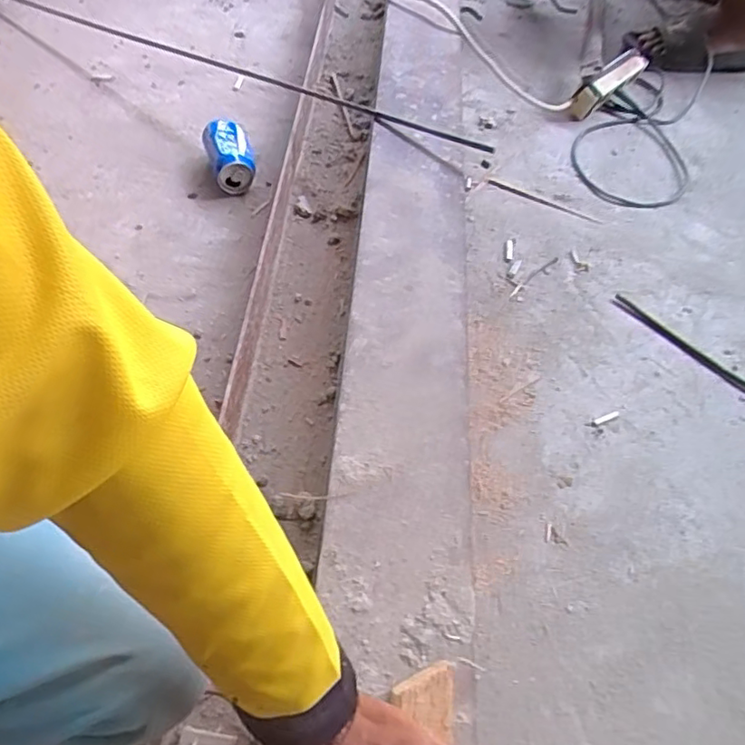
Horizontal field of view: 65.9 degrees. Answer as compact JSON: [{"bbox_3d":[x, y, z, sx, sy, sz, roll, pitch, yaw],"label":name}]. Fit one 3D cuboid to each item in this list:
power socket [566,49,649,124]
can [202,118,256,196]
[{"bbox_3d":[0.454,-0.552,1.096,0.044,0.064,0.232,38,63,23],"label":"power socket"},{"bbox_3d":[-0.220,-0.332,0.889,0.068,0.068,0.105,-14,57,-10],"label":"can"}]

